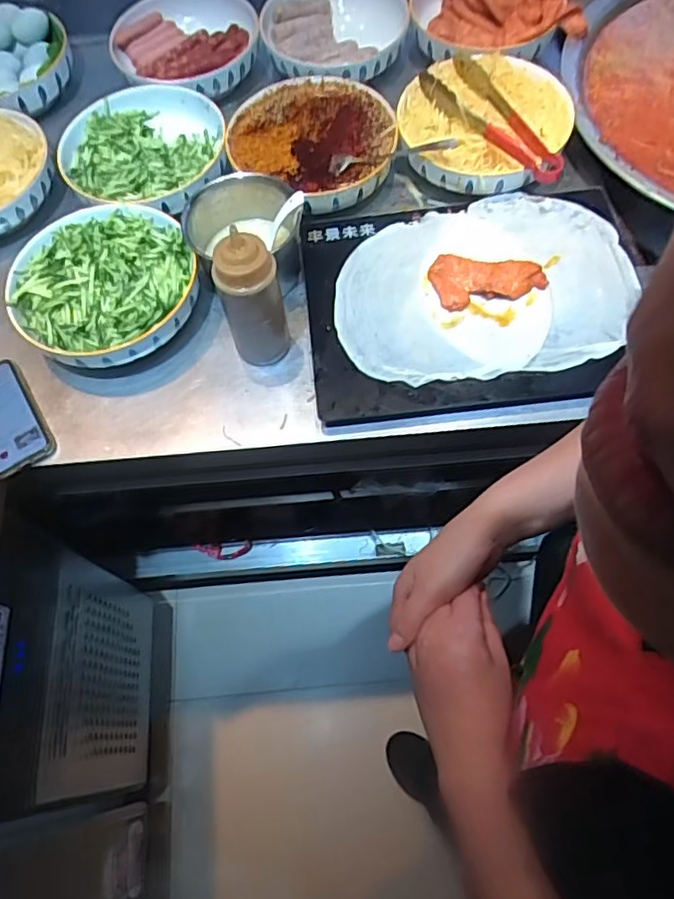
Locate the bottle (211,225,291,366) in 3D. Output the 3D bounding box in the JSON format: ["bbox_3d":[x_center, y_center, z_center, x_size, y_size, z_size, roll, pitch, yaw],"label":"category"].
[{"bbox_3d":[-0.093,-0.162,0.692,0.067,0.169,0.055,-15,61,-5],"label":"bottle"}]

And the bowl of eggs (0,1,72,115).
[{"bbox_3d":[-0.528,-0.585,0.957,0.201,0.093,0.184,-2,61,3],"label":"bowl of eggs"}]

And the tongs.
[{"bbox_3d":[0.204,-0.433,0.820,0.085,0.040,0.229,-27,62,-11],"label":"tongs"}]

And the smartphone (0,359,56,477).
[{"bbox_3d":[-0.399,-0.039,0.741,0.080,0.014,0.156,-31,63,-13],"label":"smartphone"}]

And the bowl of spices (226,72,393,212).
[{"bbox_3d":[-0.027,-0.426,0.866,0.220,0.052,0.216,-2,61,3],"label":"bowl of spices"}]

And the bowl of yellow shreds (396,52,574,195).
[{"bbox_3d":[0.200,-0.445,0.840,0.224,0.061,0.216,-2,61,3],"label":"bowl of yellow shreds"}]

